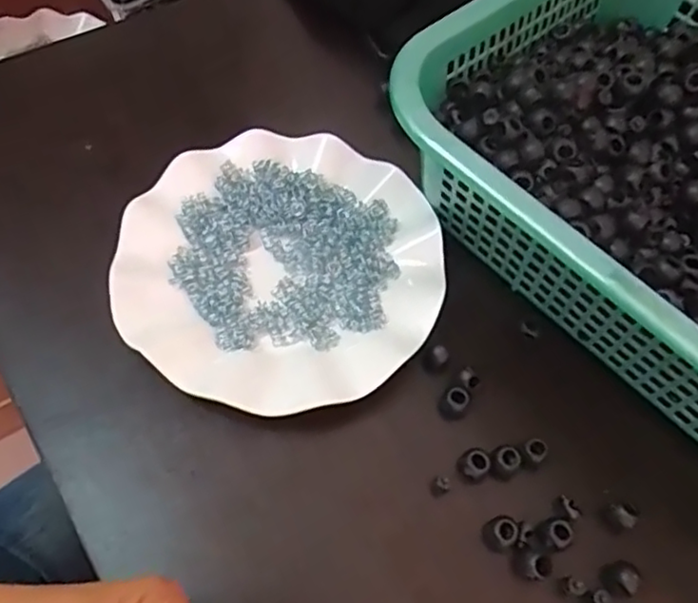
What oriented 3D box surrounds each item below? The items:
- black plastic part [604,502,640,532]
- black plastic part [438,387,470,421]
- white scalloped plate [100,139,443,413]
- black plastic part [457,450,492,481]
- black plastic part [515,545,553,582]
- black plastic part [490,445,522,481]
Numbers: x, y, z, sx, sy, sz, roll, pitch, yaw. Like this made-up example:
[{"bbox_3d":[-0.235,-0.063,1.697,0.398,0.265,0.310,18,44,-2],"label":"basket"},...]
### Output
[{"bbox_3d":[0.139,0.110,0.319,0.011,0.017,0.012,2,60,-3],"label":"black plastic part"},{"bbox_3d":[0.059,0.056,0.347,0.014,0.015,0.015,2,60,-3],"label":"black plastic part"},{"bbox_3d":[-0.038,-0.021,0.370,0.177,0.040,0.179,2,60,-3],"label":"white scalloped plate"},{"bbox_3d":[0.066,0.086,0.331,0.013,0.017,0.015,-40,70,-23],"label":"black plastic part"},{"bbox_3d":[0.089,0.129,0.308,0.015,0.017,0.016,-26,65,-18],"label":"black plastic part"},{"bbox_3d":[0.083,0.086,0.332,0.015,0.014,0.015,2,60,-3],"label":"black plastic part"}]

